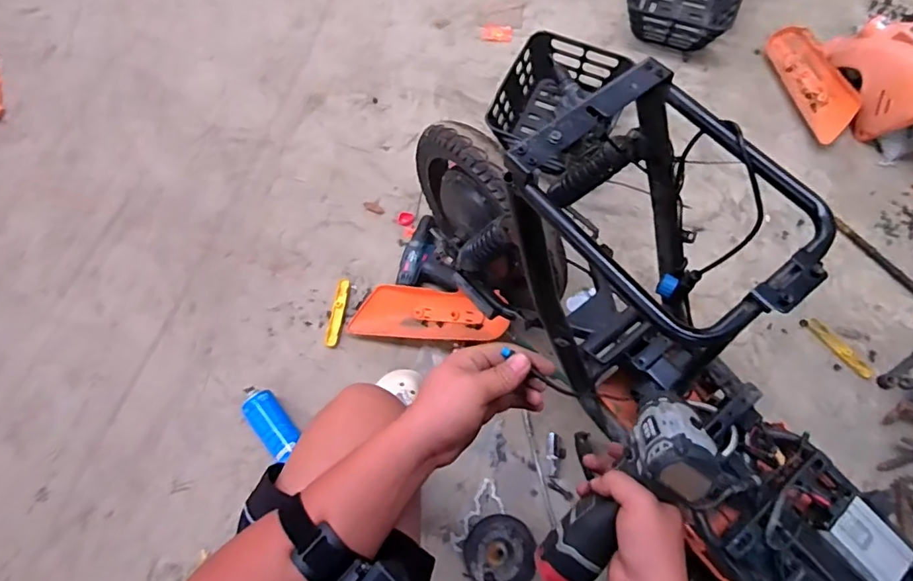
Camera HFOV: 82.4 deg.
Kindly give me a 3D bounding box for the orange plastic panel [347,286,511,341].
[{"bbox_3d":[-0.058,0.049,1.103,0.321,0.036,0.103,3,86,11],"label":"orange plastic panel"}]

